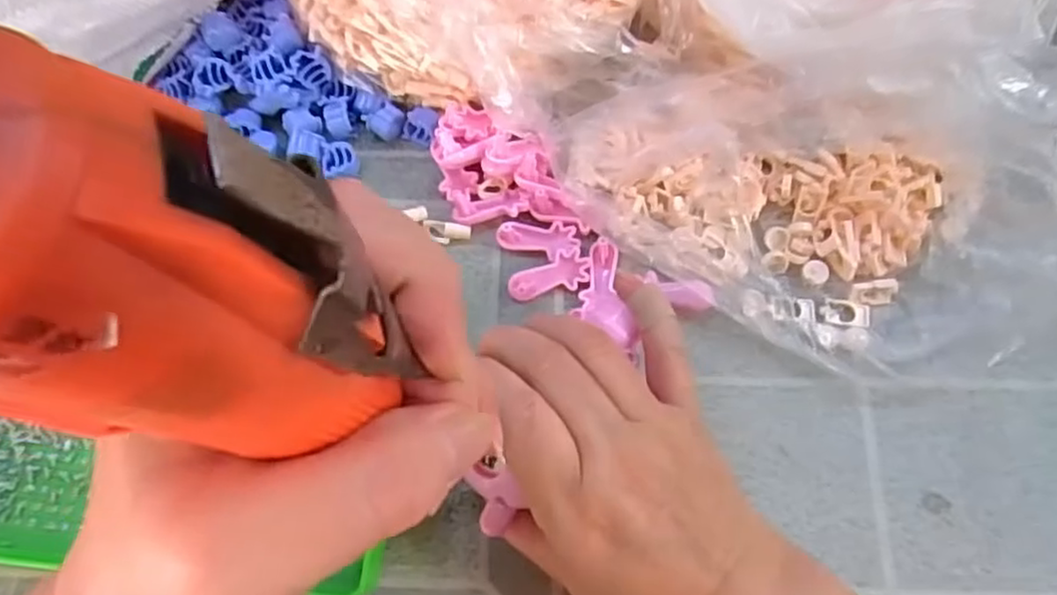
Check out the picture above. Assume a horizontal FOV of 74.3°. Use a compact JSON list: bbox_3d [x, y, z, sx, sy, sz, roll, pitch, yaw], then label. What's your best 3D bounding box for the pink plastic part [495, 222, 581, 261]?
[{"bbox_3d":[0.005,-0.028,0.341,0.039,0.011,0.019,1,71,1],"label":"pink plastic part"}]

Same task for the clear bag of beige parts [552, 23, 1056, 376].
[{"bbox_3d":[0.139,-0.049,0.304,0.252,0.074,0.136,10,71,4],"label":"clear bag of beige parts"}]

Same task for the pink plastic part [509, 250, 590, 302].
[{"bbox_3d":[0.010,-0.010,0.335,0.038,0.009,0.015,-17,71,-5],"label":"pink plastic part"}]

